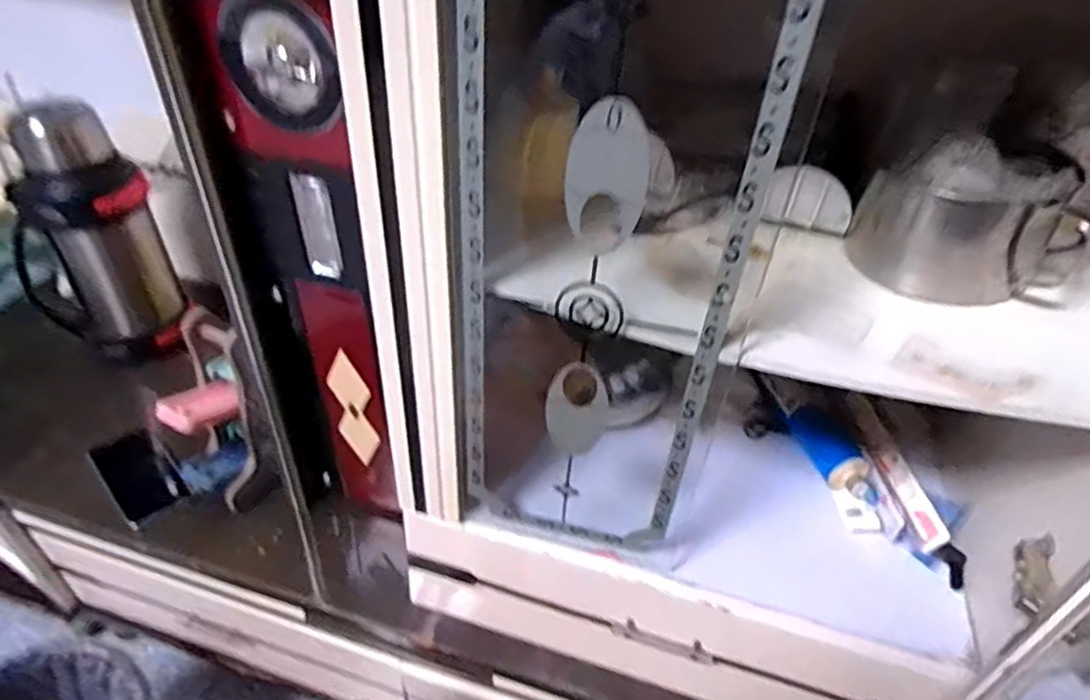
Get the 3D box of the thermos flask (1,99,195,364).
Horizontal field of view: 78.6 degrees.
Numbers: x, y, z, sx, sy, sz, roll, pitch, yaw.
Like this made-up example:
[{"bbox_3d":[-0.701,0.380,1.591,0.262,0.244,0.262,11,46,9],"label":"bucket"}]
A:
[{"bbox_3d":[-0.667,-0.166,0.963,0.186,0.358,0.158,-26,48,-30],"label":"thermos flask"}]

